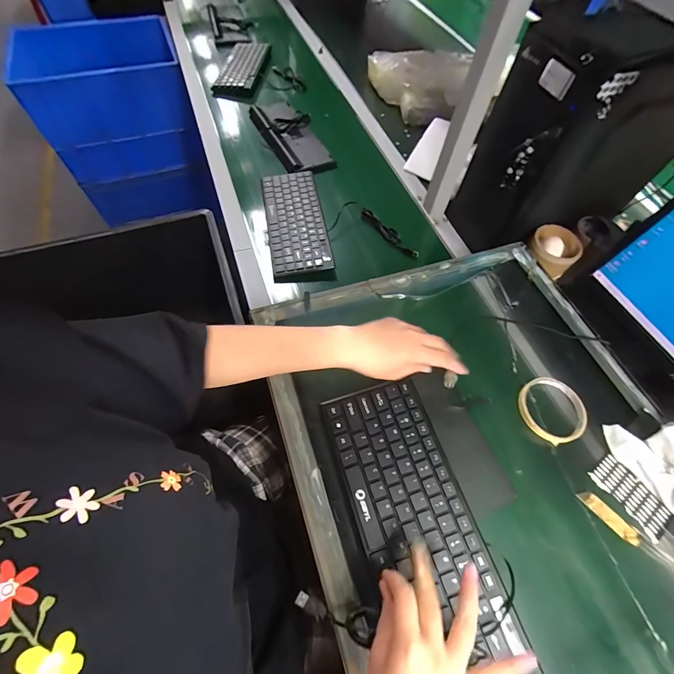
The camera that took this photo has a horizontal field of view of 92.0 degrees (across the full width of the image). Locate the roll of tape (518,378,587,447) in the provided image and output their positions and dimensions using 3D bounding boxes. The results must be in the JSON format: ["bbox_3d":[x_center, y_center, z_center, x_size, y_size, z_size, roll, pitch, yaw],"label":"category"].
[{"bbox_3d":[0.286,0.098,0.437,0.086,0.016,0.084,0,60,0],"label":"roll of tape"}]

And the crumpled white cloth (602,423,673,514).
[{"bbox_3d":[0.407,0.160,0.396,0.107,0.034,0.108,2,60,1],"label":"crumpled white cloth"}]

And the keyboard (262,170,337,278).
[{"bbox_3d":[-0.091,-0.260,0.716,0.124,0.027,0.300,-10,60,-6],"label":"keyboard"}]

